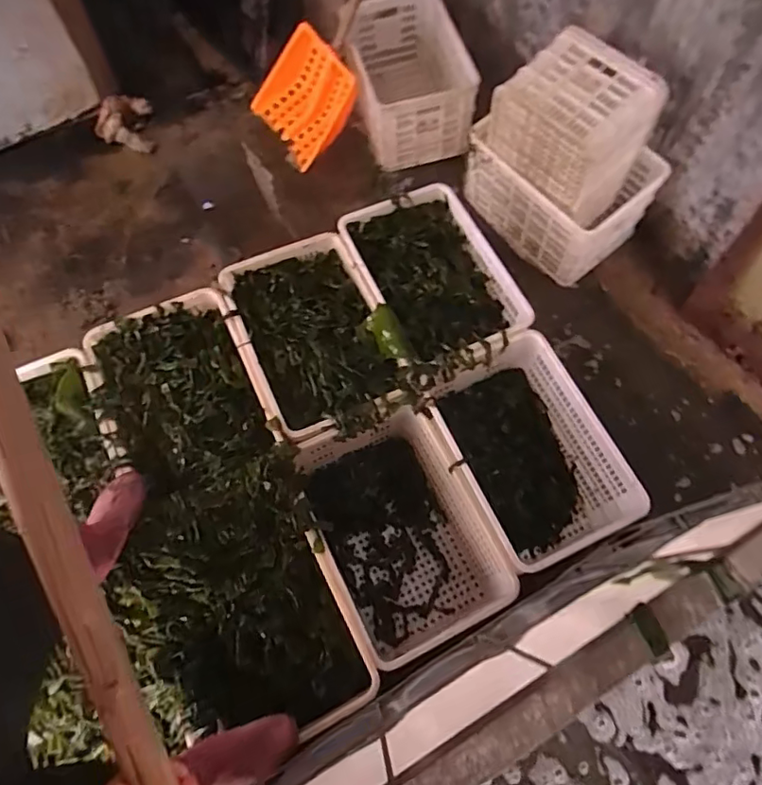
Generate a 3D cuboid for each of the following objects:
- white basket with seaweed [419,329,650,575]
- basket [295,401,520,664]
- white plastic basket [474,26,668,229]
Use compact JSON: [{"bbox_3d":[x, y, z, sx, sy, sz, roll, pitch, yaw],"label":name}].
[{"bbox_3d":[0.360,0.175,1.457,0.390,0.281,0.528,-27,70,-12],"label":"white basket with seaweed"},{"bbox_3d":[0.034,0.348,1.376,0.369,0.283,0.523,-25,69,-12],"label":"basket"},{"bbox_3d":[0.534,-0.797,1.619,0.297,0.299,0.428,-39,73,-16],"label":"white plastic basket"}]

